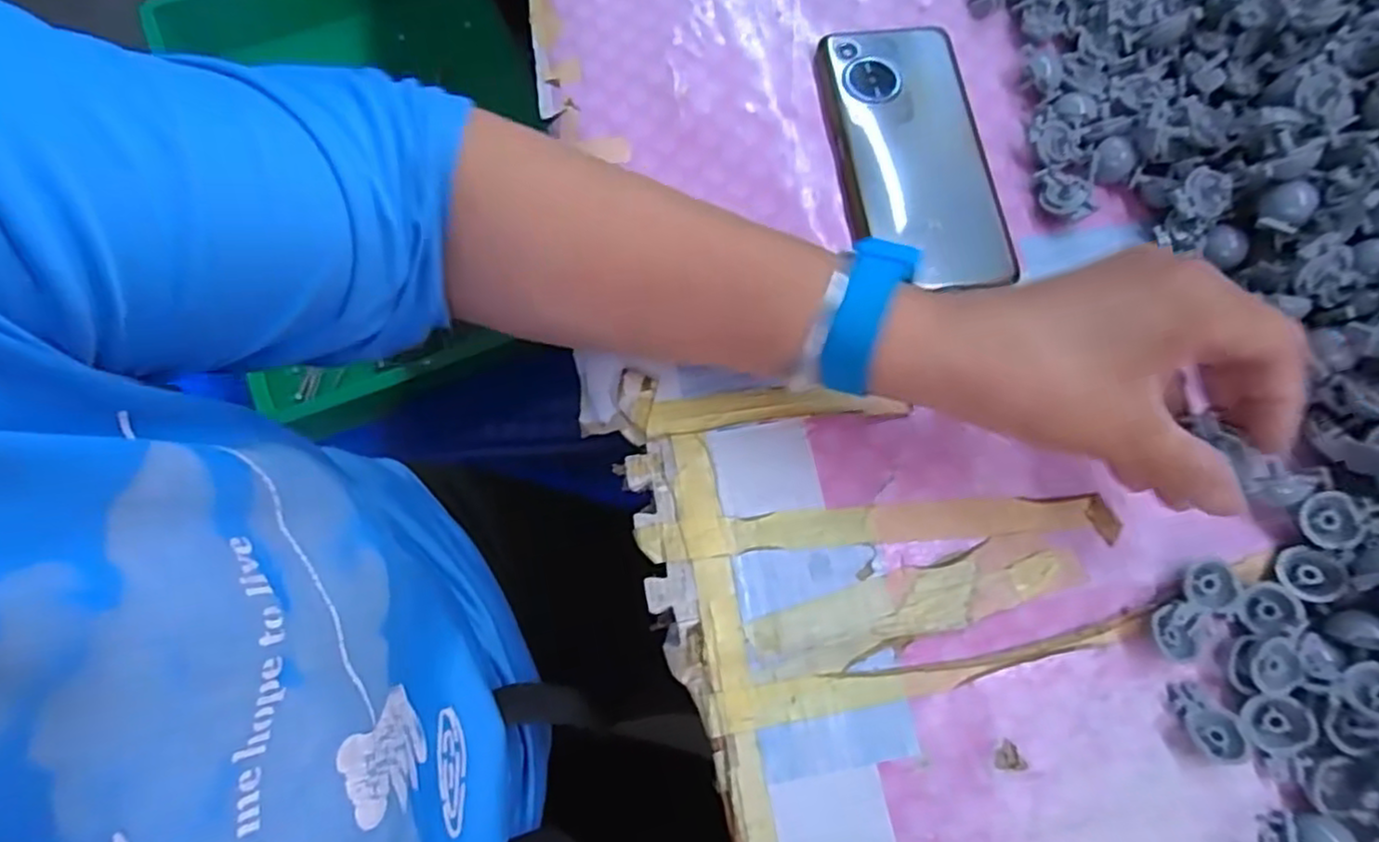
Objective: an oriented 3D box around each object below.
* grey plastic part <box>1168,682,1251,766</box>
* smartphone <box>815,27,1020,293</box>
[{"bbox_3d":[0.222,0.129,0.298,0.019,0.013,0.030,-26,76,-10],"label":"grey plastic part"},{"bbox_3d":[0.125,-0.147,0.382,0.087,0.011,0.158,-7,73,-4],"label":"smartphone"}]

